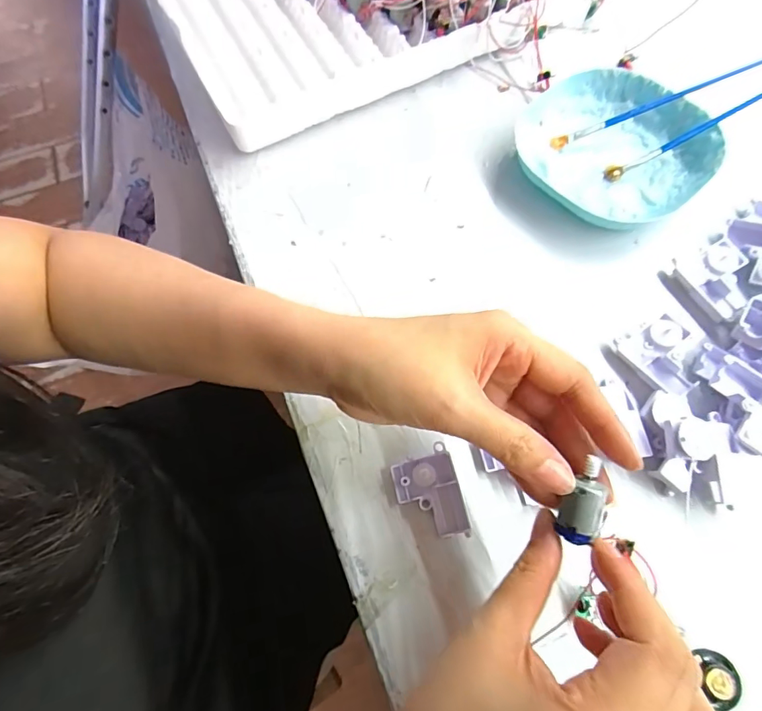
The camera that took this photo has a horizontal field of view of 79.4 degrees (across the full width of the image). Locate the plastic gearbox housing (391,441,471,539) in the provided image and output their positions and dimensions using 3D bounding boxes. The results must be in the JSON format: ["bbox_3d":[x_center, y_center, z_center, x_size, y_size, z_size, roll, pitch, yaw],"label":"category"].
[{"bbox_3d":[0.028,0.081,0.263,0.036,0.012,0.048,-13,70,-2],"label":"plastic gearbox housing"}]

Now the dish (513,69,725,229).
[{"bbox_3d":[0.171,-0.156,0.341,0.124,0.021,0.126,-1,70,2],"label":"dish"}]

